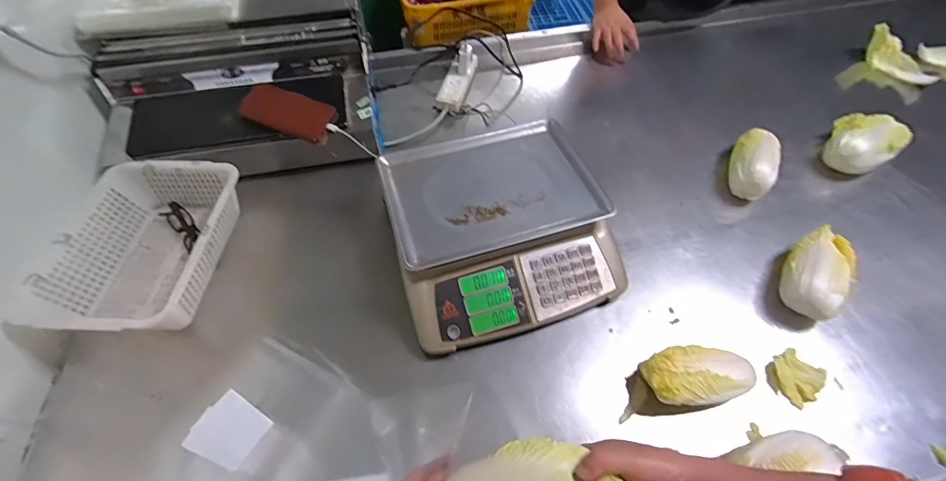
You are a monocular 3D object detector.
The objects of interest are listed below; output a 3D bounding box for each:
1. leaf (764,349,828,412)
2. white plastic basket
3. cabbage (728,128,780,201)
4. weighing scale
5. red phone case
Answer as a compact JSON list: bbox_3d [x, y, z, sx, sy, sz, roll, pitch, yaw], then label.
[{"bbox_3d":[0.458,0.194,0.570,0.064,0.029,0.062,-37,63,-23],"label":"leaf"},{"bbox_3d":[-0.541,0.015,0.664,0.242,0.093,0.305,0,55,0],"label":"white plastic basket"},{"bbox_3d":[0.541,-0.143,0.778,0.076,0.073,0.152,23,58,15],"label":"cabbage"},{"bbox_3d":[0.041,-0.029,0.670,0.331,0.116,0.341,-14,56,-10],"label":"weighing scale"},{"bbox_3d":[-0.343,-0.239,0.744,0.166,0.017,0.077,21,88,1],"label":"red phone case"}]

